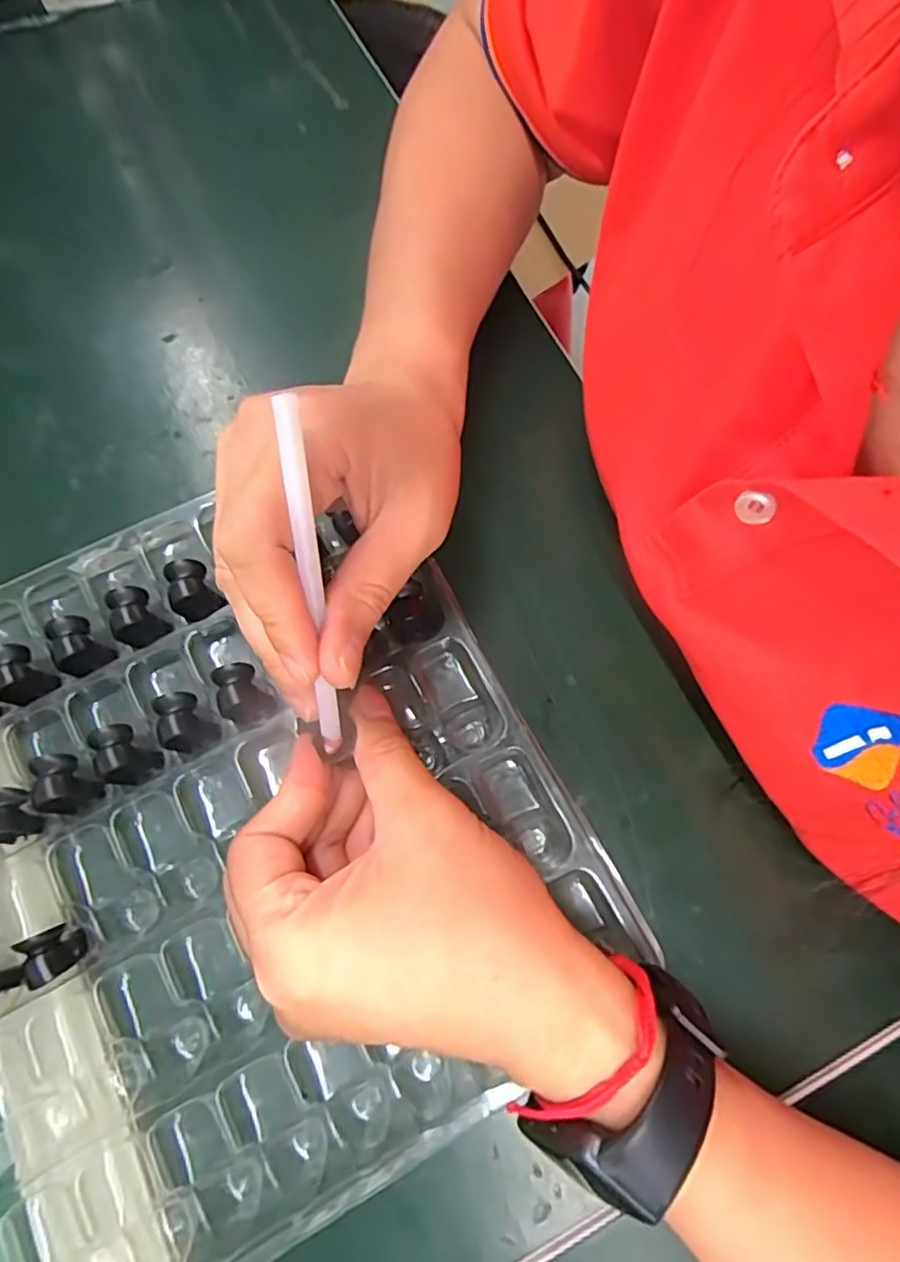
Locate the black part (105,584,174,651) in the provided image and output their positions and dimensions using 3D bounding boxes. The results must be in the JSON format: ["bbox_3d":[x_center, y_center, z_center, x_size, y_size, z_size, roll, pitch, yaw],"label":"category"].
[{"bbox_3d":[-0.127,-0.005,0.265,0.019,0.016,0.021,-34,77,-9],"label":"black part"}]

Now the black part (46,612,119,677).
[{"bbox_3d":[-0.148,0.006,0.261,0.019,0.016,0.022,-29,76,-8],"label":"black part"}]

